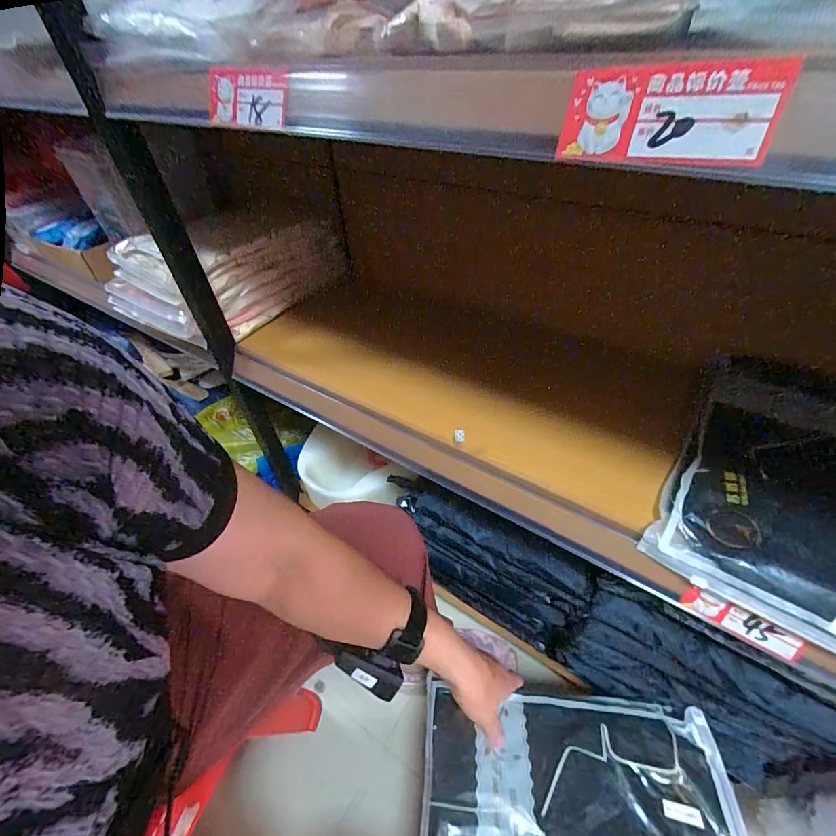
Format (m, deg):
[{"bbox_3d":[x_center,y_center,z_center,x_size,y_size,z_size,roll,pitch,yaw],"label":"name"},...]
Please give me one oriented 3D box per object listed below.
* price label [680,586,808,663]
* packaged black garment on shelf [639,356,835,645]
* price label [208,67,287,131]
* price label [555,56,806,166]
[{"bbox_3d":[0.284,0.180,0.357,0.088,0.028,0.004,27,34,21],"label":"price label"},{"bbox_3d":[0.370,0.072,0.356,0.236,0.036,0.235,25,69,28],"label":"packaged black garment on shelf"},{"bbox_3d":[-0.134,-0.247,0.313,0.087,0.039,0.005,24,25,26],"label":"price label"},{"bbox_3d":[0.110,-0.137,0.184,0.086,0.038,0.009,21,26,25],"label":"price label"}]

